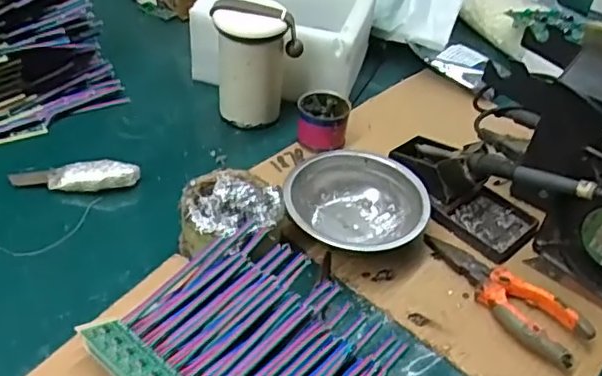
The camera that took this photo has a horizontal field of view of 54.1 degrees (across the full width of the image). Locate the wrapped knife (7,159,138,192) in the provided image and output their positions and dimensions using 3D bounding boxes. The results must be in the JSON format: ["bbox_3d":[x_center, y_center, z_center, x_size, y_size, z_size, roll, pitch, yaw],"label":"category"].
[{"bbox_3d":[-0.218,-0.010,0.568,0.118,0.023,0.028,0,40,-6],"label":"wrapped knife"}]

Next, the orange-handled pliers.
[{"bbox_3d":[0.162,0.087,0.494,0.048,0.019,0.152,-30,52,-35],"label":"orange-handled pliers"}]

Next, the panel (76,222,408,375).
[{"bbox_3d":[-0.029,0.106,0.390,0.168,0.024,0.158,30,46,26],"label":"panel"}]

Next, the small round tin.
[{"bbox_3d":[0.024,-0.071,0.645,0.054,0.047,0.052,3,40,-3],"label":"small round tin"}]

